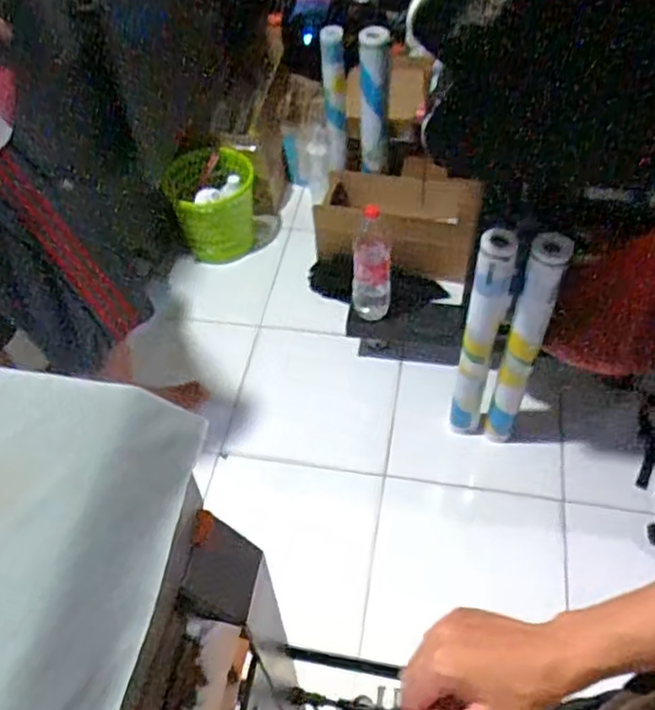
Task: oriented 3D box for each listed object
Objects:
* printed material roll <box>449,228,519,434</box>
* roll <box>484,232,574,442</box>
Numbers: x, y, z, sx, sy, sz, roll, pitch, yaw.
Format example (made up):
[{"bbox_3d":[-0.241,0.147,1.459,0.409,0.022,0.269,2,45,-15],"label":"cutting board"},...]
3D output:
[{"bbox_3d":[0.302,-0.010,1.310,0.073,0.589,0.061,12,55,12],"label":"printed material roll"},{"bbox_3d":[0.390,-0.005,1.328,0.065,0.600,0.068,-2,53,2],"label":"roll"}]

